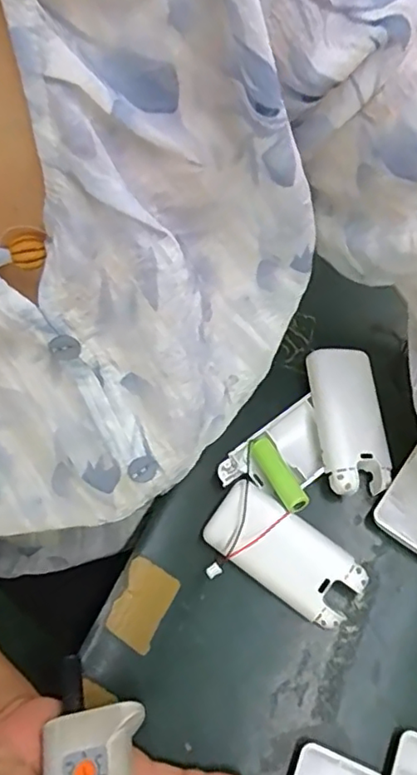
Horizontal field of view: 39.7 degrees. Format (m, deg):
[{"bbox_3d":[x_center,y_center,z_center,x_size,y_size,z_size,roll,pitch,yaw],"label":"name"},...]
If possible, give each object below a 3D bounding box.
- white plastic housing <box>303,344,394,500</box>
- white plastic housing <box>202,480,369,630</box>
[{"bbox_3d":[0.090,0.021,0.373,0.043,0.022,0.093,-6,67,0],"label":"white plastic housing"},{"bbox_3d":[0.043,0.097,0.338,0.092,0.011,0.045,36,86,13],"label":"white plastic housing"}]

